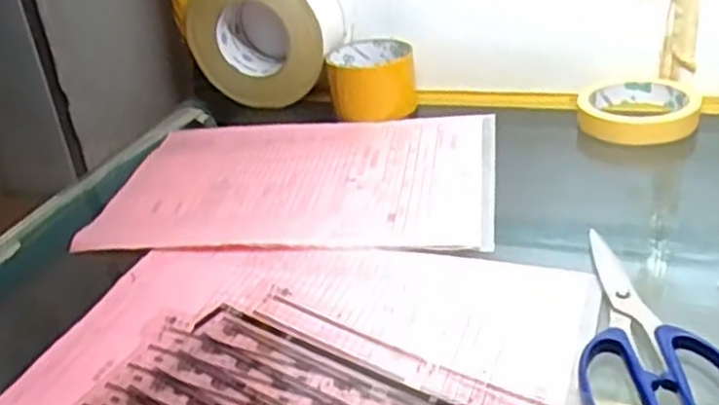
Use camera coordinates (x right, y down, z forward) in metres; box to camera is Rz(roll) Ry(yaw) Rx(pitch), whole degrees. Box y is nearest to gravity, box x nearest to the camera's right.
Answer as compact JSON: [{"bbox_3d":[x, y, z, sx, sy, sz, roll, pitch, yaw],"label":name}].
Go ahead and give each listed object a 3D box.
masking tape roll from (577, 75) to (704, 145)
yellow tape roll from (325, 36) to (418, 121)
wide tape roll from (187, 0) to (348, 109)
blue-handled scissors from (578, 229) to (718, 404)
[{"bbox_3d":[0.236,-0.080,0.649,0.096,0.024,0.096,-6,29,3],"label":"masking tape roll"},{"bbox_3d":[0.012,-0.117,0.723,0.080,0.050,0.080,-5,29,4],"label":"yellow tape roll"},{"bbox_3d":[-0.089,-0.165,0.744,0.137,0.133,0.061,7,32,24],"label":"wide tape roll"},{"bbox_3d":[0.141,0.061,0.412,0.073,0.011,0.177,-7,29,2],"label":"blue-handled scissors"}]

